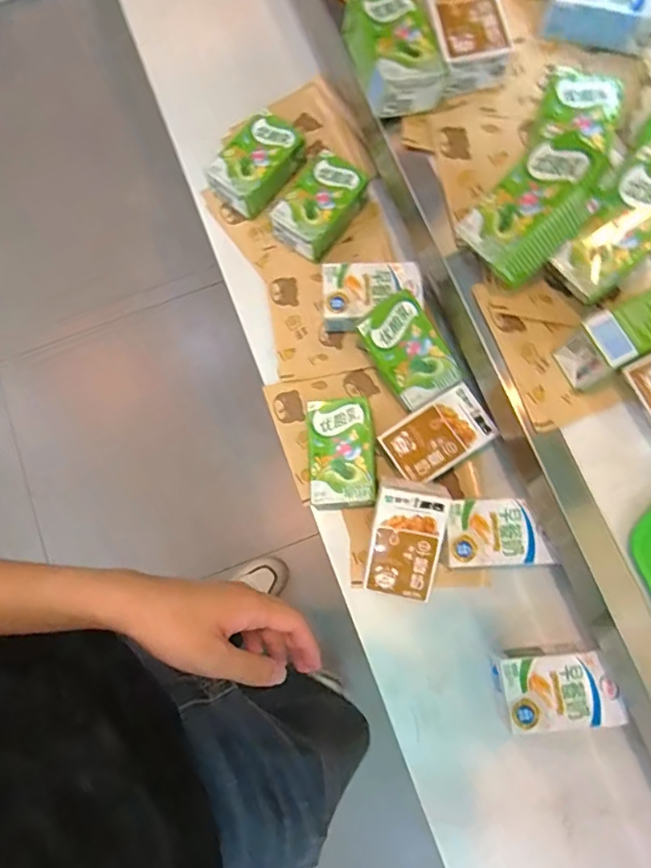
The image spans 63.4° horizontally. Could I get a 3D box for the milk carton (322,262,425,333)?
[{"bbox_3d":[0.051,-0.151,0.583,0.106,0.036,0.070,-4,78,1],"label":"milk carton"}]

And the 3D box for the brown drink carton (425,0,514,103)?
[{"bbox_3d":[0.134,-0.395,0.511,0.076,0.047,0.119,-10,78,0],"label":"brown drink carton"}]

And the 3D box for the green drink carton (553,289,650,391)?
[{"bbox_3d":[0.253,-0.084,0.428,0.108,0.061,0.042,-27,78,-4],"label":"green drink carton"}]

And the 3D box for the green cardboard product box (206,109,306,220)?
[{"bbox_3d":[-0.079,-0.319,0.627,0.069,0.047,0.111,38,81,9],"label":"green cardboard product box"}]

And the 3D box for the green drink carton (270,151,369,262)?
[{"bbox_3d":[-0.005,-0.268,0.614,0.067,0.044,0.114,36,81,8],"label":"green drink carton"}]

